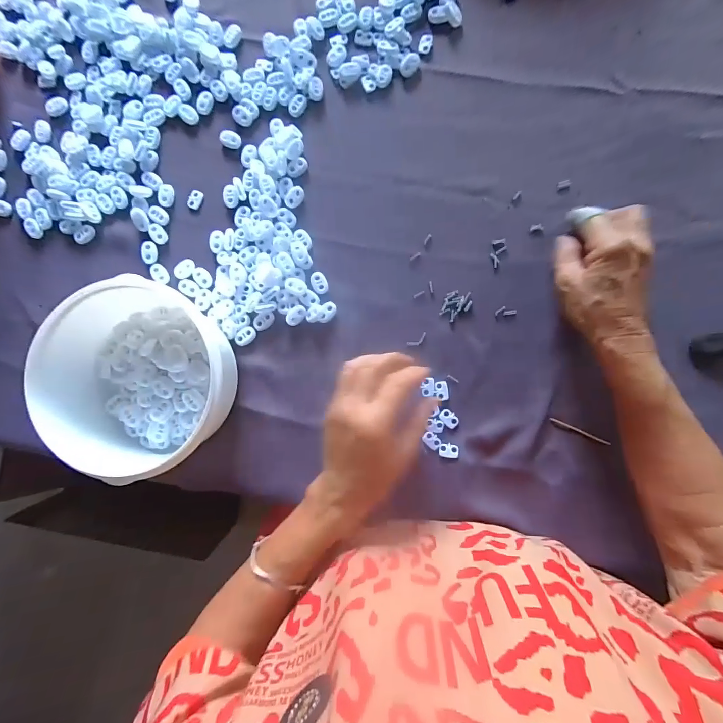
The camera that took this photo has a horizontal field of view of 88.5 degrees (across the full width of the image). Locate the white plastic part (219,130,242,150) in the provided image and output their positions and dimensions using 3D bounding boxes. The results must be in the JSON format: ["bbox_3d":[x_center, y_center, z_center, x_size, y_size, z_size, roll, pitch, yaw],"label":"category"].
[{"bbox_3d":[-0.136,-0.230,0.383,0.023,0.004,0.018,24,90,3],"label":"white plastic part"}]

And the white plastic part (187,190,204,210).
[{"bbox_3d":[-0.172,-0.168,0.384,0.013,0.004,0.019,22,90,3],"label":"white plastic part"}]

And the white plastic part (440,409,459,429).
[{"bbox_3d":[0.085,0.055,0.359,0.019,0.004,0.013,45,91,3],"label":"white plastic part"}]

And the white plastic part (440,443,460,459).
[{"bbox_3d":[0.084,0.086,0.356,0.018,0.004,0.013,4,89,3],"label":"white plastic part"}]

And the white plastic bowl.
[{"bbox_3d":[-0.202,0.016,0.339,0.149,0.076,0.158,0,89,3],"label":"white plastic bowl"}]

